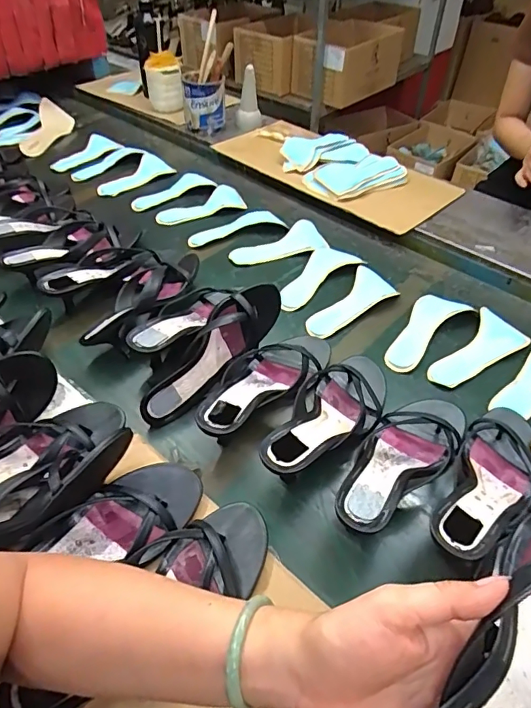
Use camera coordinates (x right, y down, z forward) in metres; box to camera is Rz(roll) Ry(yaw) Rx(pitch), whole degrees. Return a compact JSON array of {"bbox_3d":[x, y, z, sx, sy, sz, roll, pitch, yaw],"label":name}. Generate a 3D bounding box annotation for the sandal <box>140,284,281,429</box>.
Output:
[{"bbox_3d":[-0.066,-0.001,0.615,0.047,0.089,0.234,33,70,27],"label":"sandal"}]

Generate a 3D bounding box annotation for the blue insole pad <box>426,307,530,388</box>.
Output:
[{"bbox_3d":[0.301,-0.003,0.675,0.165,0.013,0.074,-32,54,-27],"label":"blue insole pad"}]

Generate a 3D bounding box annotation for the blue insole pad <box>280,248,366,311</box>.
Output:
[{"bbox_3d":[0.077,-0.134,0.796,0.188,0.010,0.075,-35,56,-29],"label":"blue insole pad"}]

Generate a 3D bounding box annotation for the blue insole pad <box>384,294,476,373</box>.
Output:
[{"bbox_3d":[0.229,-0.039,0.705,0.176,0.019,0.074,-34,55,-28],"label":"blue insole pad"}]

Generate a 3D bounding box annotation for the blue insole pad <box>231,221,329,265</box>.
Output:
[{"bbox_3d":[0.022,-0.193,0.848,0.178,0.013,0.077,-21,50,-19],"label":"blue insole pad"}]

